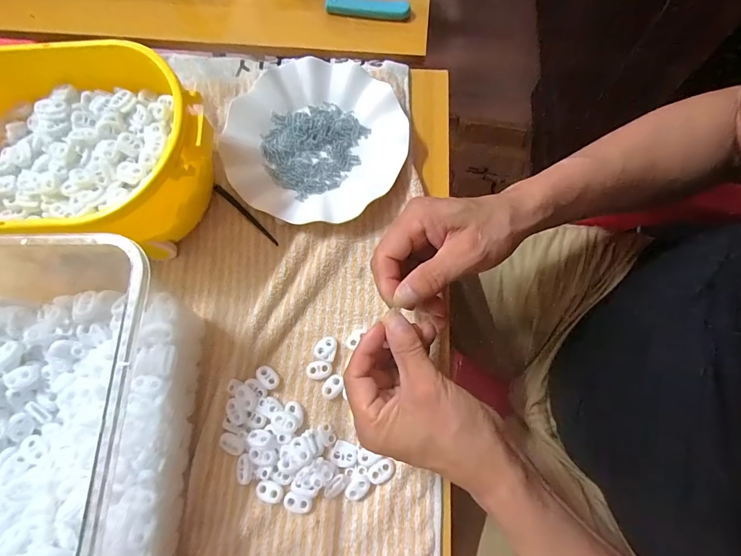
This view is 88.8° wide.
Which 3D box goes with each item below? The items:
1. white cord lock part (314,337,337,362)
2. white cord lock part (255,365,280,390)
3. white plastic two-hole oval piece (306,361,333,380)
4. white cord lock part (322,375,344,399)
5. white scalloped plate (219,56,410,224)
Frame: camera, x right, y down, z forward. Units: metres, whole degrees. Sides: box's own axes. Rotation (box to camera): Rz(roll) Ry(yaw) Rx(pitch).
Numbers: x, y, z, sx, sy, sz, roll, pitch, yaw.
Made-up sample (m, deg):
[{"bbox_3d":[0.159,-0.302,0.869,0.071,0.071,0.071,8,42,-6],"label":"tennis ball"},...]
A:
[{"bbox_3d":[-0.040,0.063,0.338,0.019,0.007,0.021,12,74,5],"label":"white cord lock part"},{"bbox_3d":[-0.089,0.086,0.329,0.023,0.004,0.014,41,60,7],"label":"white cord lock part"},{"bbox_3d":[-0.045,0.081,0.332,0.023,0.006,0.015,-5,73,0],"label":"white plastic two-hole oval piece"},{"bbox_3d":[-0.032,0.095,0.329,0.021,0.007,0.015,-38,76,-10],"label":"white cord lock part"},{"bbox_3d":[-0.055,-0.140,0.388,0.174,0.027,0.181,0,73,1],"label":"white scalloped plate"}]

